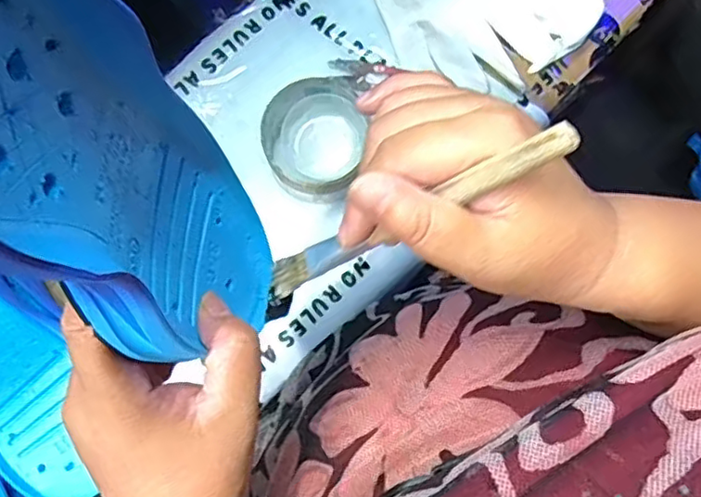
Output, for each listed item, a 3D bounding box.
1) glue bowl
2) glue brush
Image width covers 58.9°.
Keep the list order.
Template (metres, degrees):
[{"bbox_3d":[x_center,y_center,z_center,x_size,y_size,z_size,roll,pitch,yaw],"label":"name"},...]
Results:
[{"bbox_3d":[-0.027,-0.082,0.475,0.071,0.048,0.087,15,81,4],"label":"glue bowl"},{"bbox_3d":[0.017,-0.010,0.253,0.161,0.008,0.015,-27,77,40],"label":"glue brush"}]

